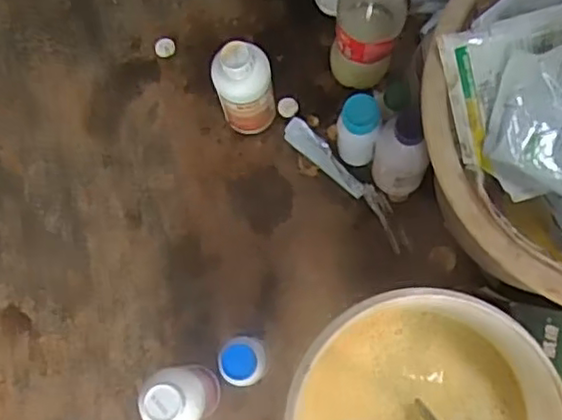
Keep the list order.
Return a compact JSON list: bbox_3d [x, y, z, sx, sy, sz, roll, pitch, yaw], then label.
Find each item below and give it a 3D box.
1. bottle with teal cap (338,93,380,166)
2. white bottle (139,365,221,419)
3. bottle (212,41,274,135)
[{"bbox_3d":[0.124,-0.123,1.069,0.065,0.204,0.050,17,78,4],"label":"bottle with teal cap"},{"bbox_3d":[-0.146,0.278,0.982,0.083,0.237,0.090,-2,78,2],"label":"white bottle"},{"bbox_3d":[-0.055,-0.185,1.071,0.093,0.225,0.075,-12,78,-2],"label":"bottle"}]

